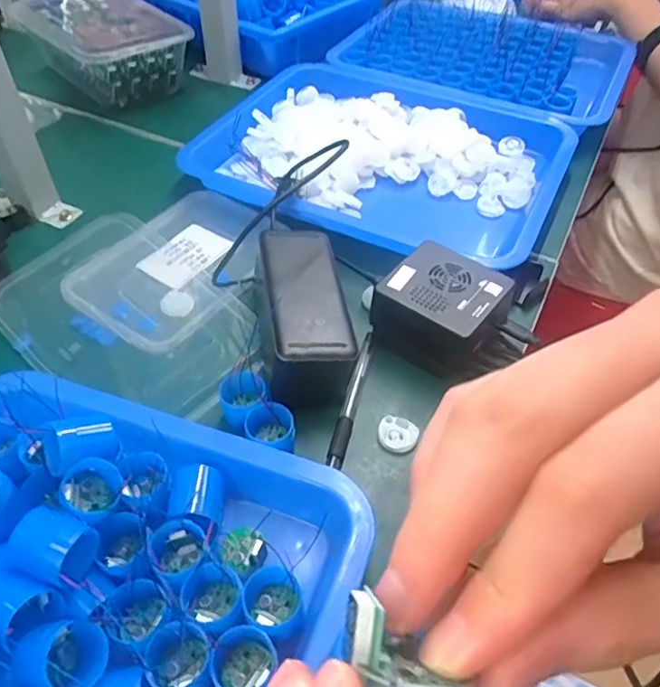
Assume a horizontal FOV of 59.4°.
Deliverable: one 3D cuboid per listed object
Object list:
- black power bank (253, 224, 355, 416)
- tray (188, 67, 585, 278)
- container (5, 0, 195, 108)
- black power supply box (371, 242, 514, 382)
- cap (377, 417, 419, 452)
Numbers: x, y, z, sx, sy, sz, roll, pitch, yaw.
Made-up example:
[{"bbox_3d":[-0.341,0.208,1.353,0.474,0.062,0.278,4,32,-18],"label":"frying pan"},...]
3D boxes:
[{"bbox_3d":[-0.020,-0.019,0.409,0.060,0.052,0.139,-7,49,-8],"label":"black power bank"},{"bbox_3d":[0.052,-0.190,0.568,0.329,0.050,0.266,22,51,17],"label":"tray"},{"bbox_3d":[-0.267,-0.354,0.686,0.136,0.065,0.196,-35,58,-28],"label":"container"},{"bbox_3d":[0.082,-0.025,0.420,0.082,0.050,0.082,30,54,23],"label":"black power supply box"},{"bbox_3d":[0.044,0.059,0.375,0.025,0.006,0.022,19,51,14],"label":"cap"}]

